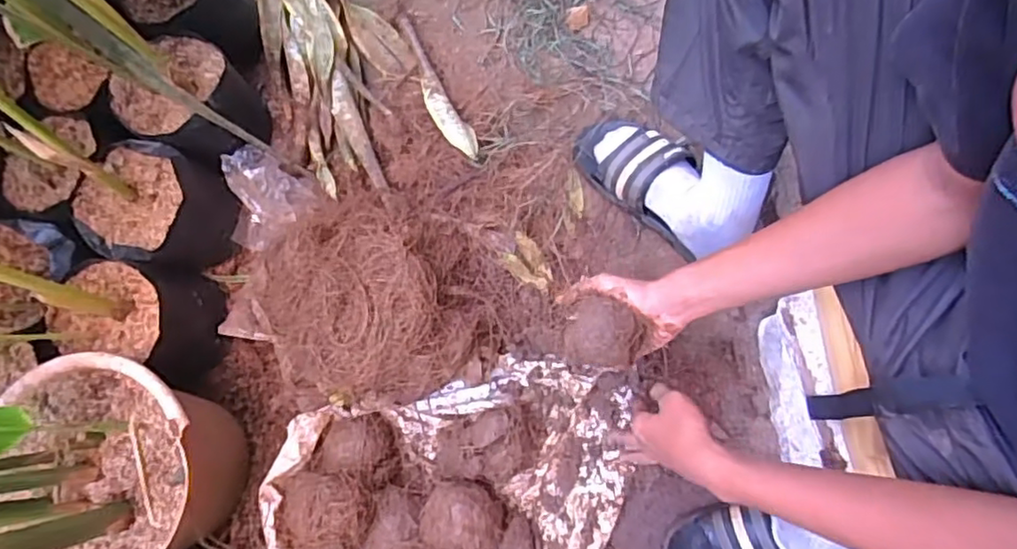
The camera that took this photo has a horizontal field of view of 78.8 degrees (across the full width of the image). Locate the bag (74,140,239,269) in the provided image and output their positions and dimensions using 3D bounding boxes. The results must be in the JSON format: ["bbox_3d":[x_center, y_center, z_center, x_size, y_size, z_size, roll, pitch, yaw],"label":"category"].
[{"bbox_3d":[-0.466,-0.085,0.843,0.154,0.123,0.156,0,80,9],"label":"bag"}]

